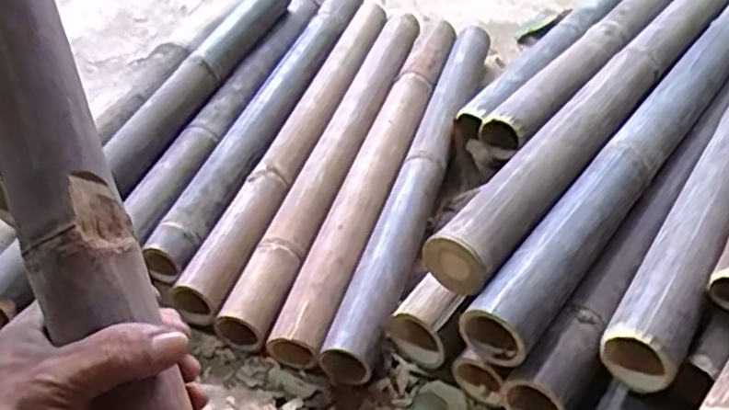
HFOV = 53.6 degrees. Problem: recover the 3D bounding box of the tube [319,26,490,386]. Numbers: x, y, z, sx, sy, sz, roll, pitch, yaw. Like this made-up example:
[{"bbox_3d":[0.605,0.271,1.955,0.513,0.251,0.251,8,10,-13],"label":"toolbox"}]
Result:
[{"bbox_3d":[0.080,-0.055,0.915,0.059,0.049,0.653,14,45,12],"label":"tube"}]

